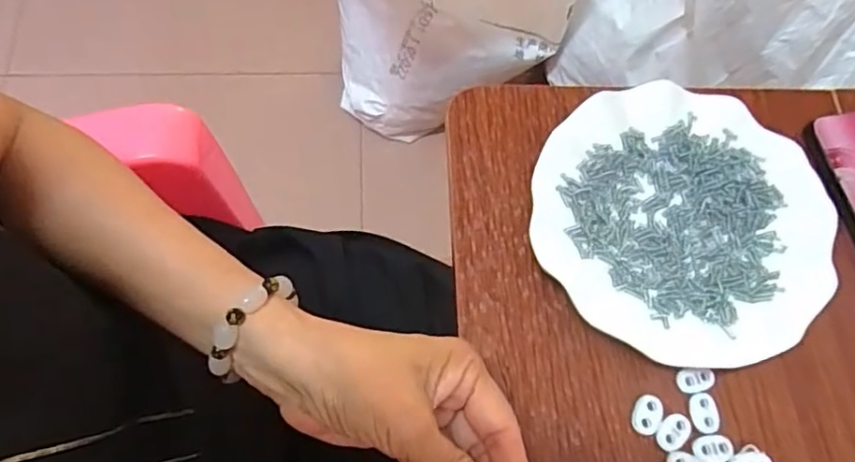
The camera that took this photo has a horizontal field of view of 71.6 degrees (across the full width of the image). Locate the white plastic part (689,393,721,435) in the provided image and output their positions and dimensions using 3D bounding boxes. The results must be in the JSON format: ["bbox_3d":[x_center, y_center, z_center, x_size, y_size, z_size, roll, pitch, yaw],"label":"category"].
[{"bbox_3d":[0.160,0.105,0.341,0.016,0.004,0.022,-10,69,-6],"label":"white plastic part"}]

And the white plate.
[{"bbox_3d":[0.162,-0.008,0.381,0.180,0.024,0.179,1,68,-2],"label":"white plate"}]

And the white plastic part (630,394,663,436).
[{"bbox_3d":[0.127,0.106,0.342,0.015,0.005,0.022,27,70,9],"label":"white plastic part"}]

